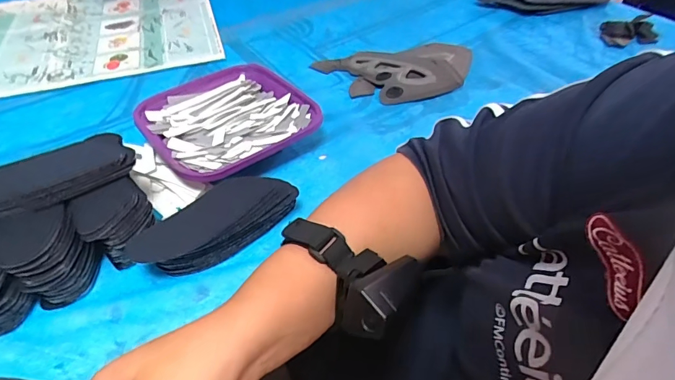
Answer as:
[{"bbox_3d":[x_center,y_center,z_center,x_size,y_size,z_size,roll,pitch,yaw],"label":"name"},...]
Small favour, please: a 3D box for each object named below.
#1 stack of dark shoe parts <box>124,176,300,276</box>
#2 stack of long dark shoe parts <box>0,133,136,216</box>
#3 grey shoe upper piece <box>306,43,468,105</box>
[{"bbox_3d":[-0.112,0.032,0.414,0.158,0.040,0.059,-30,51,-25],"label":"stack of dark shoe parts"},{"bbox_3d":[-0.268,-0.014,0.395,0.148,0.021,0.062,-20,49,-17],"label":"stack of long dark shoe parts"},{"bbox_3d":[0.101,-0.178,0.641,0.234,0.015,0.147,-13,44,-10],"label":"grey shoe upper piece"}]

